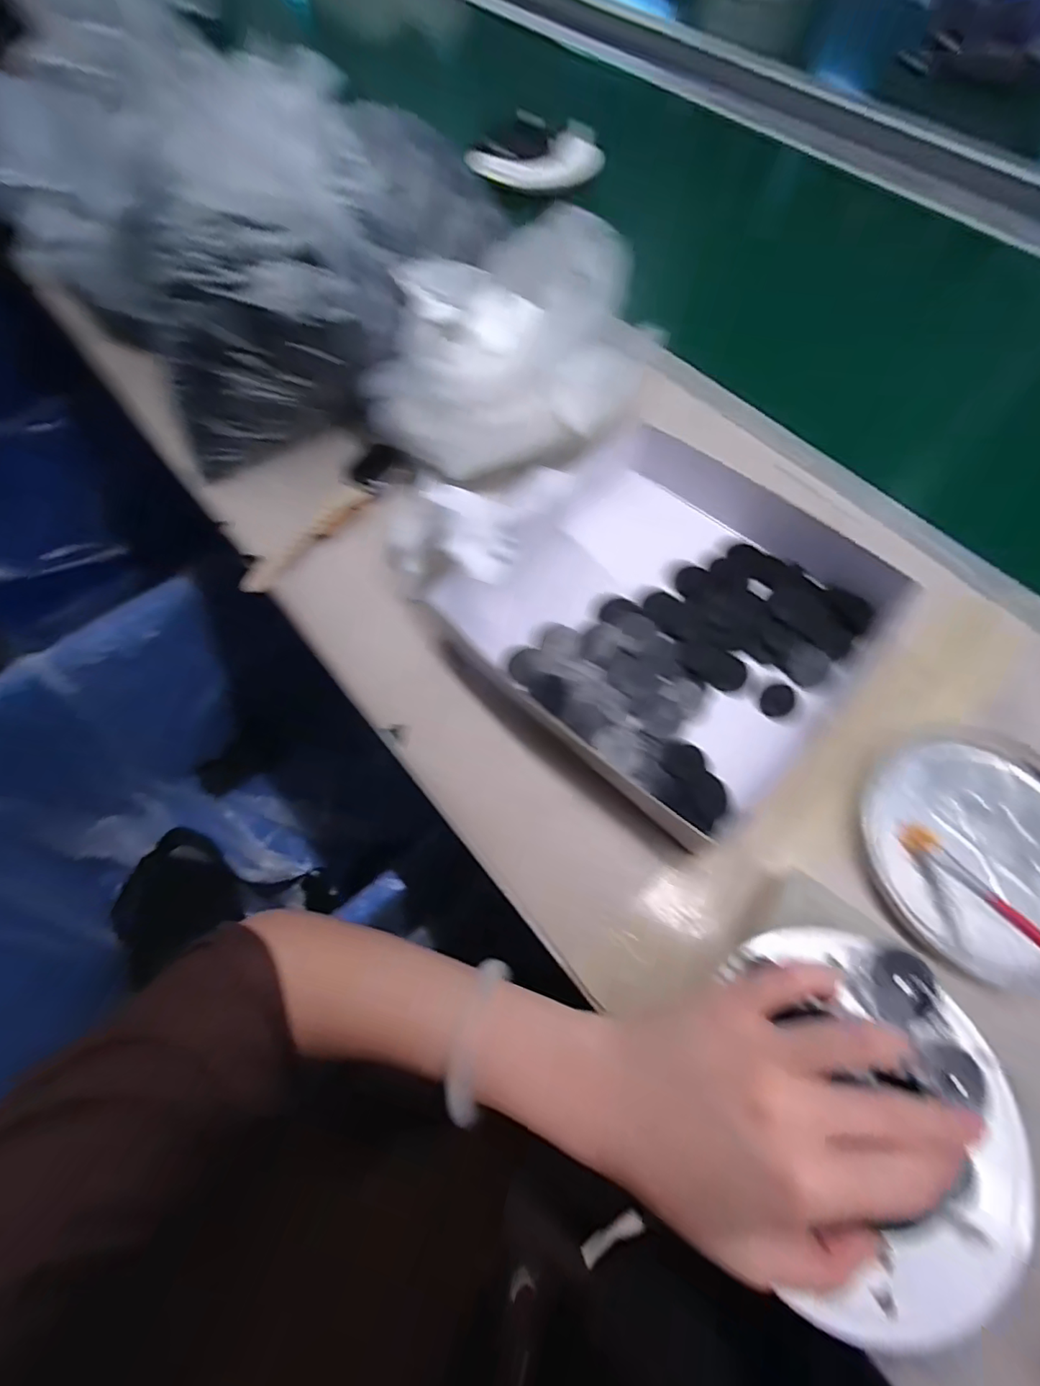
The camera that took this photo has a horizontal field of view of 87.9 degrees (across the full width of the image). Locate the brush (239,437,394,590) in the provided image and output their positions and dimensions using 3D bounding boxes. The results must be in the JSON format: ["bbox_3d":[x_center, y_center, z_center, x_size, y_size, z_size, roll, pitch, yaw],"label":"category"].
[{"bbox_3d":[-0.135,-0.123,0.381,0.025,0.008,0.145,30,68,13],"label":"brush"}]

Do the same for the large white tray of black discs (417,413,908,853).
[{"bbox_3d":[0.096,-0.059,0.340,0.219,0.034,0.231,41,71,17],"label":"large white tray of black discs"}]

